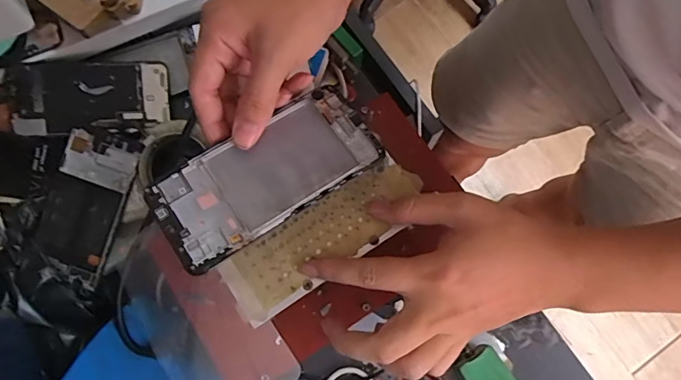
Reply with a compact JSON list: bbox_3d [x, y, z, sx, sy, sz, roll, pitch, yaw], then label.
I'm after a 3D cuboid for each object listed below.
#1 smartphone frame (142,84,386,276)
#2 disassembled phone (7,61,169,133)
[{"bbox_3d":[-0.050,-0.012,0.333,0.154,0.009,0.073,-32,78,-14],"label":"smartphone frame"},{"bbox_3d":[-0.244,-0.094,0.474,0.141,0.006,0.065,-6,92,-11],"label":"disassembled phone"}]

